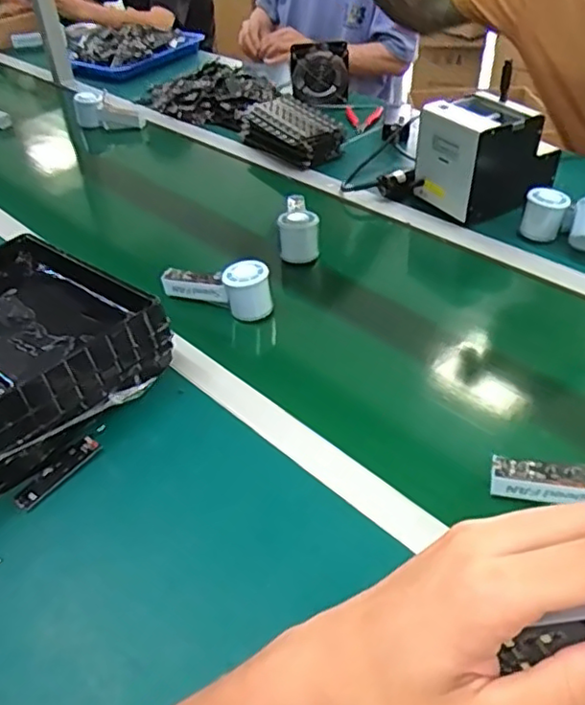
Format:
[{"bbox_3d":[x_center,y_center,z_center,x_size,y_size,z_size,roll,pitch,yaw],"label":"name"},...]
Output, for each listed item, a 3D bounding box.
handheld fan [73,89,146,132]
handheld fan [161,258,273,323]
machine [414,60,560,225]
[{"bbox_3d":[-0.383,-0.498,1.304,0.133,0.067,0.043,6,35,-25],"label":"handheld fan"},{"bbox_3d":[-0.095,-0.089,0.803,0.149,0.063,0.046,14,44,21],"label":"handheld fan"},{"bbox_3d":[0.295,-0.306,0.949,0.171,0.134,0.134,-27,45,-24],"label":"machine"}]

